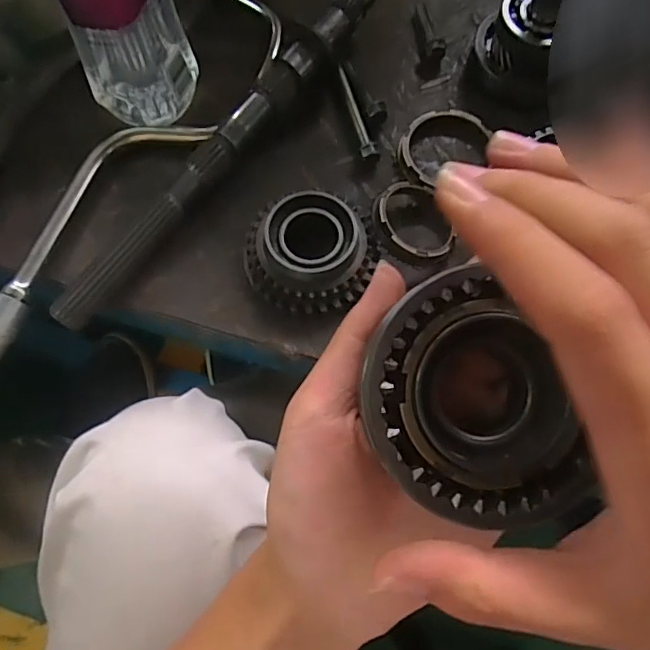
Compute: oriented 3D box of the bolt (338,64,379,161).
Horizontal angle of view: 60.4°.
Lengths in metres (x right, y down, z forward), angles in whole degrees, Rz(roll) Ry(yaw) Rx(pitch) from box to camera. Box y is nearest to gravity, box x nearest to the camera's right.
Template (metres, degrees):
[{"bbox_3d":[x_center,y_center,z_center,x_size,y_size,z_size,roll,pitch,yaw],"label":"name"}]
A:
[{"bbox_3d":[0.018,-0.136,0.361,0.009,0.010,0.079,-14,71,-5],"label":"bolt"}]

